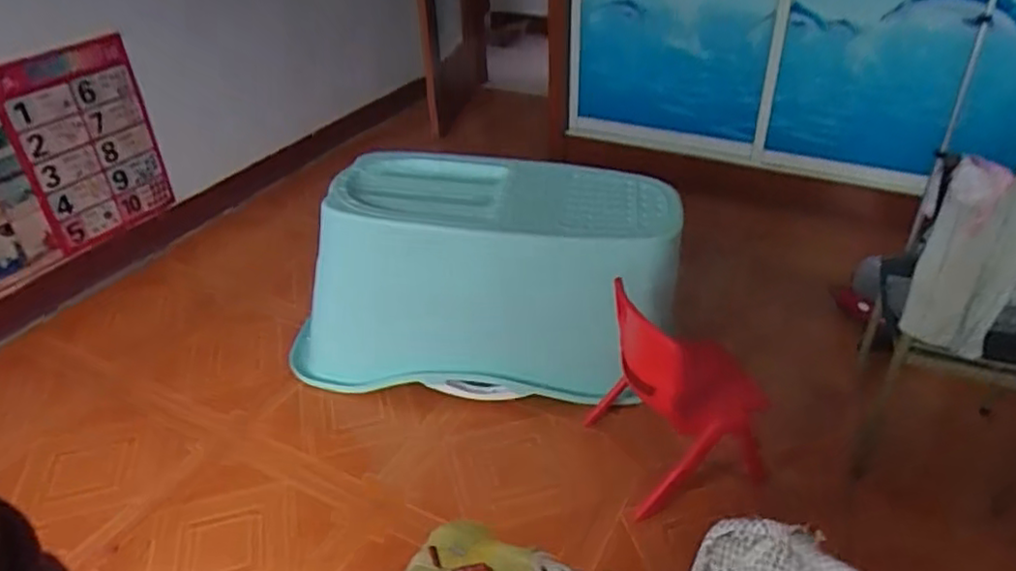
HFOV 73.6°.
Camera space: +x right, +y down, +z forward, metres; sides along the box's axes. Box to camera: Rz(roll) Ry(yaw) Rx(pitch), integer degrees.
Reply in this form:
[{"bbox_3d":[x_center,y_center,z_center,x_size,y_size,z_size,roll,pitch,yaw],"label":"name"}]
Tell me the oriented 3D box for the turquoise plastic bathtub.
[{"bbox_3d":[-0.092,-0.005,1.903,1.059,0.561,0.411,3,35,7],"label":"turquoise plastic bathtub"}]

